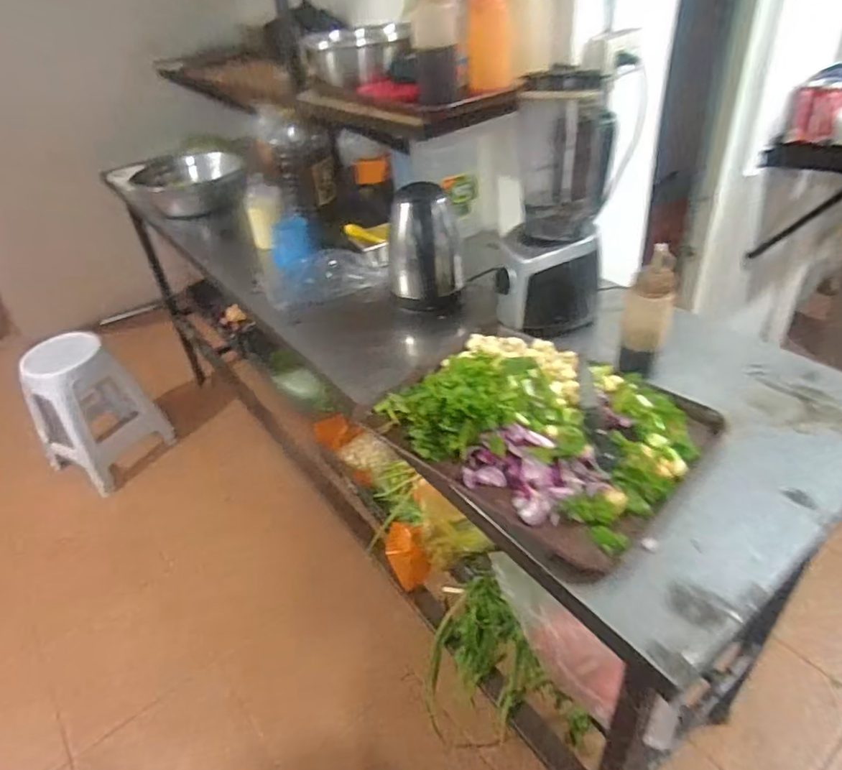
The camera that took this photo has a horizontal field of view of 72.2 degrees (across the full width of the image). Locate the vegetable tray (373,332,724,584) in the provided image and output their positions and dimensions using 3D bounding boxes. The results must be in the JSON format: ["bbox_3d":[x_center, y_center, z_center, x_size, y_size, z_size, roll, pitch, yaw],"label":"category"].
[{"bbox_3d":[0.174,0.047,0.851,0.385,0.091,0.434,-31,44,-30],"label":"vegetable tray"}]

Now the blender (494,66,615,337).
[{"bbox_3d":[0.218,-0.276,0.971,0.175,0.414,0.146,2,38,11],"label":"blender"}]

